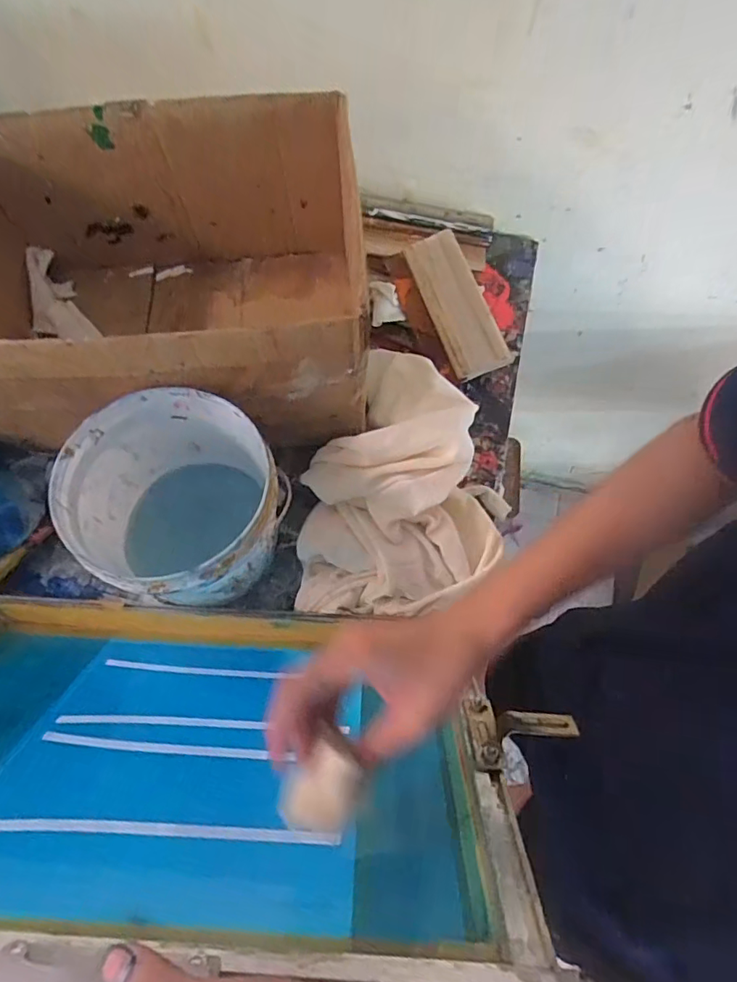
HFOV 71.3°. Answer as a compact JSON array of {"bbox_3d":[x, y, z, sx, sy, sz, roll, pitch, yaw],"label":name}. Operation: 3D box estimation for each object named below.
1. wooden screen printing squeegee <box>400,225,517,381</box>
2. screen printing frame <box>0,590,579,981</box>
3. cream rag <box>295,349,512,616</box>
[{"bbox_3d":[0.145,-0.299,0.820,0.107,0.024,0.244,-19,79,-20],"label":"wooden screen printing squeegee"},{"bbox_3d":[-0.189,0.218,0.451,0.611,0.405,0.056,2,105,2],"label":"screen printing frame"},{"bbox_3d":[0.059,-0.039,0.677,0.249,0.121,0.392,9,68,1],"label":"cream rag"}]

